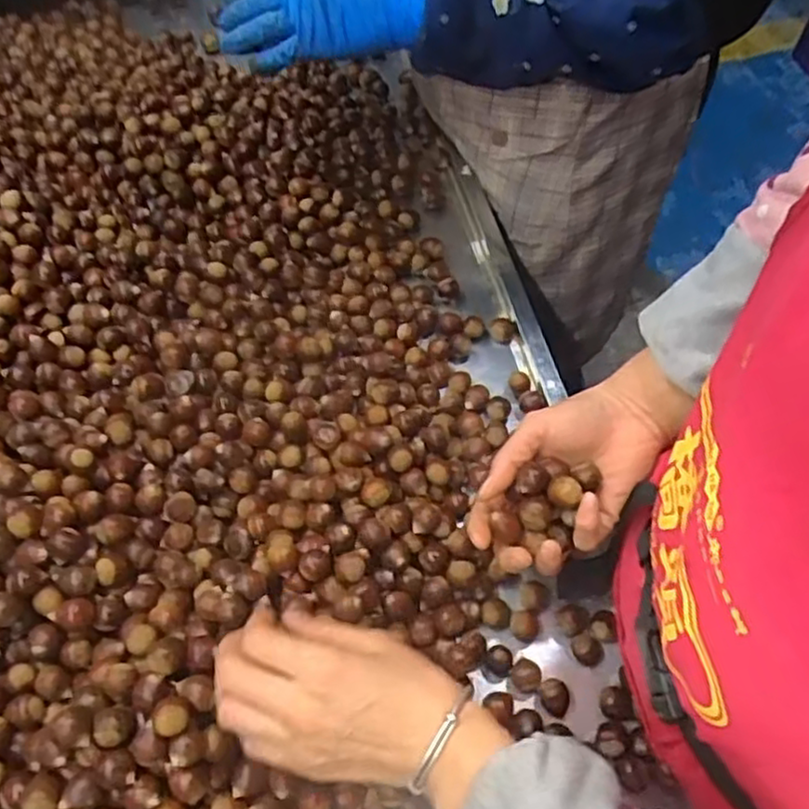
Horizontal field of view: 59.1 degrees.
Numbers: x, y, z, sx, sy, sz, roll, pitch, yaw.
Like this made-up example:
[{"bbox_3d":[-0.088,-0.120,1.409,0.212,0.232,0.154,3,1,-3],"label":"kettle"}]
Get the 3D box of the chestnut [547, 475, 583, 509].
[{"bbox_3d":[0.105,0.057,0.469,0.022,0.019,0.016,20,63,13],"label":"chestnut"}]

